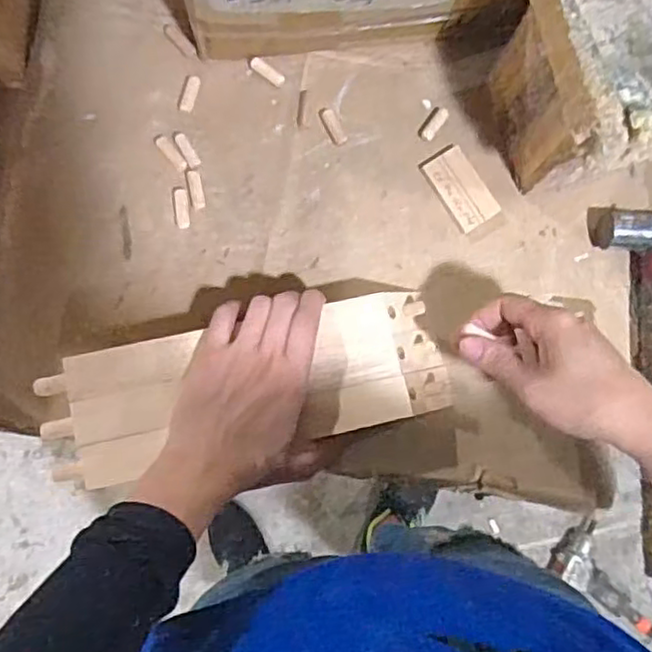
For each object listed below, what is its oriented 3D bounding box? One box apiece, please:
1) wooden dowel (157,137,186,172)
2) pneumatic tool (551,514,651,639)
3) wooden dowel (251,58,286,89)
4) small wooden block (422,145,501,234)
[{"bbox_3d":[-0.120,-0.135,0.527,0.009,0.004,0.032,-37,88,-9],"label":"wooden dowel"},{"bbox_3d":[0.557,0.481,1.304,0.228,0.065,0.126,36,81,1],"label":"pneumatic tool"},{"bbox_3d":[-0.047,-0.203,0.541,0.032,0.005,0.009,38,80,0],"label":"wooden dowel"},{"bbox_3d":[0.109,-0.111,0.543,0.038,0.005,0.065,-32,87,-9],"label":"small wooden block"}]

